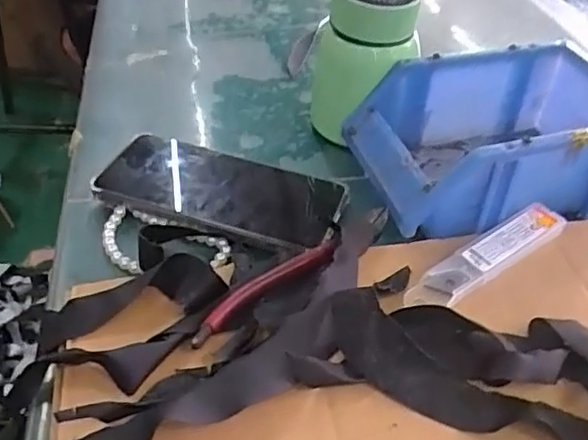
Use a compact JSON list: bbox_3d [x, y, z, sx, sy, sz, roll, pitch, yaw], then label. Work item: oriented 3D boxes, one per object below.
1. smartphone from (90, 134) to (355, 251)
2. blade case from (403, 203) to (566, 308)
[{"bbox_3d":[-0.049,-0.022,0.416,0.161,0.011,0.080,12,43,10],"label":"smartphone"},{"bbox_3d":[0.119,0.022,0.374,0.120,0.014,0.024,-26,50,-28],"label":"blade case"}]

